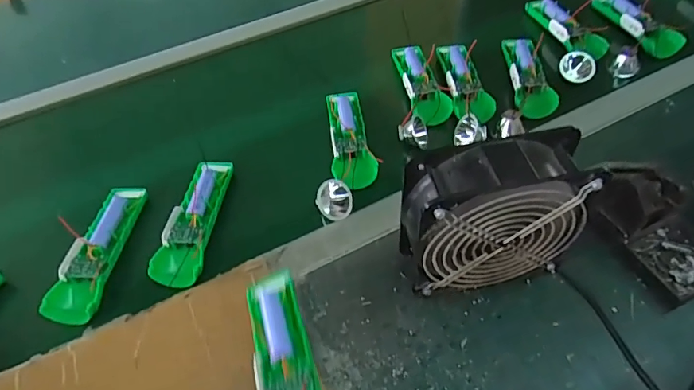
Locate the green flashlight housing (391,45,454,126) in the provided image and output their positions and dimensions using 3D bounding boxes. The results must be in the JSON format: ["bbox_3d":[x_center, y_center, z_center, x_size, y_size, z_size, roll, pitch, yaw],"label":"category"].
[{"bbox_3d":[0.095,-0.146,0.600,0.044,0.031,0.141,-10,50,-4],"label":"green flashlight housing"}]

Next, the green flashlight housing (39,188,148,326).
[{"bbox_3d":[-0.256,0.054,0.476,0.049,0.031,0.151,4,51,7],"label":"green flashlight housing"}]

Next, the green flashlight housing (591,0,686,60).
[{"bbox_3d":[0.364,-0.219,0.590,0.017,0.037,0.152,-14,51,-8],"label":"green flashlight housing"}]

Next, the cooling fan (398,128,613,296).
[{"bbox_3d":[0.118,0.024,0.406,0.147,0.153,0.060,-8,50,-3],"label":"cooling fan"}]

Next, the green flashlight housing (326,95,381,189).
[{"bbox_3d":[0.002,-0.068,0.554,0.049,0.023,0.144,-10,50,-4],"label":"green flashlight housing"}]

